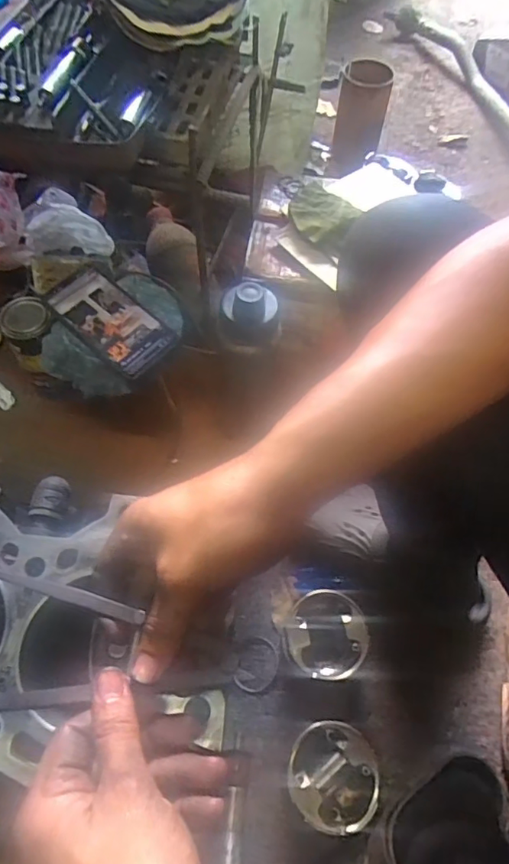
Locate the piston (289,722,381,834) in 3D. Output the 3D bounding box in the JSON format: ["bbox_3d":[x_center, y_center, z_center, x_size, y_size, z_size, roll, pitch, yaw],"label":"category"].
[{"bbox_3d":[0.078,0.350,0.526,0.085,0.081,0.088,1,59,-2],"label":"piston"}]

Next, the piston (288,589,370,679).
[{"bbox_3d":[0.080,0.237,0.591,0.087,0.083,0.084,1,59,-2],"label":"piston"}]

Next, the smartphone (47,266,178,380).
[{"bbox_3d":[-0.168,-0.130,0.595,0.158,0.013,0.073,39,74,17],"label":"smartphone"}]

